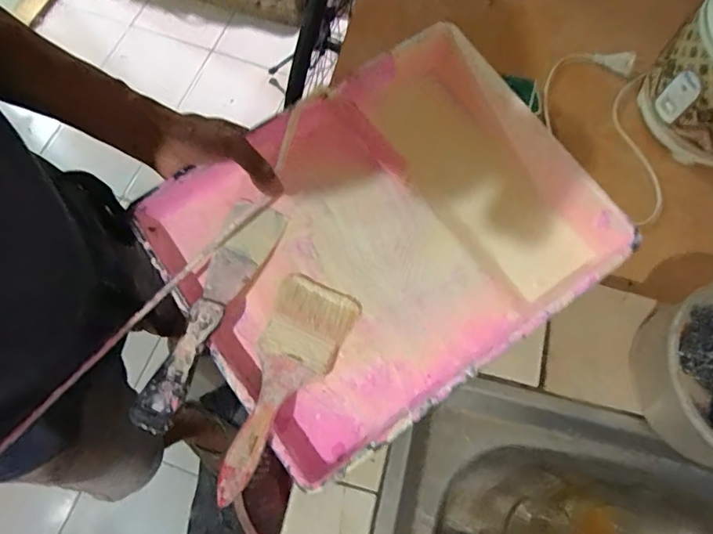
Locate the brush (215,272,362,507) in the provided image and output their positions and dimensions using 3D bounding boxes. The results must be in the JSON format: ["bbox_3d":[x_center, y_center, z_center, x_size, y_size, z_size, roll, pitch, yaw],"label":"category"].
[{"bbox_3d":[-0.056,0.082,0.369,0.062,0.012,0.177,21,53,6],"label":"brush"}]

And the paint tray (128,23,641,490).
[{"bbox_3d":[0.030,-0.024,0.445,0.351,0.079,0.280,-36,74,-14],"label":"paint tray"}]

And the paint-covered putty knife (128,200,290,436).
[{"bbox_3d":[-0.109,0.023,0.378,0.041,0.022,0.204,17,53,5],"label":"paint-covered putty knife"}]

